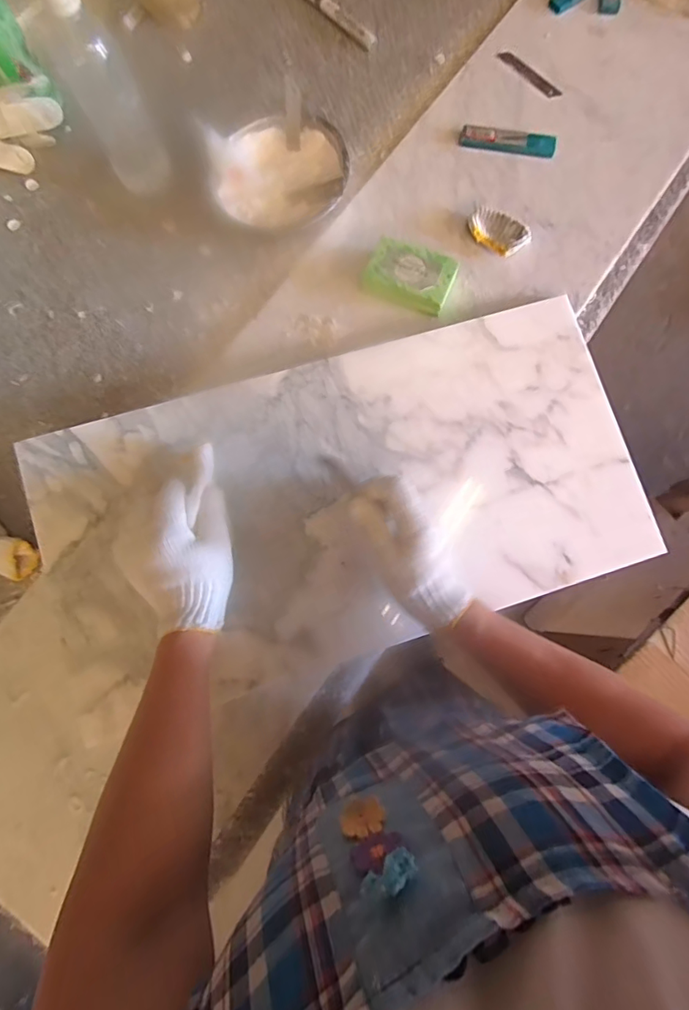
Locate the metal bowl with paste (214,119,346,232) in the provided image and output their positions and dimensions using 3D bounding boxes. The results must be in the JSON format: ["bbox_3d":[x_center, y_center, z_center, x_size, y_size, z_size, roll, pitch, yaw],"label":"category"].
[{"bbox_3d":[-0.073,-0.384,0.569,0.145,0.059,0.136,0,80,1],"label":"metal bowl with paste"}]

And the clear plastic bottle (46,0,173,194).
[{"bbox_3d":[-0.250,-0.434,0.514,0.063,0.206,0.054,-26,80,-3],"label":"clear plastic bottle"}]

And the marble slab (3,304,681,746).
[{"bbox_3d":[0.009,-0.005,0.489,0.589,0.017,0.298,-17,85,-6],"label":"marble slab"}]

